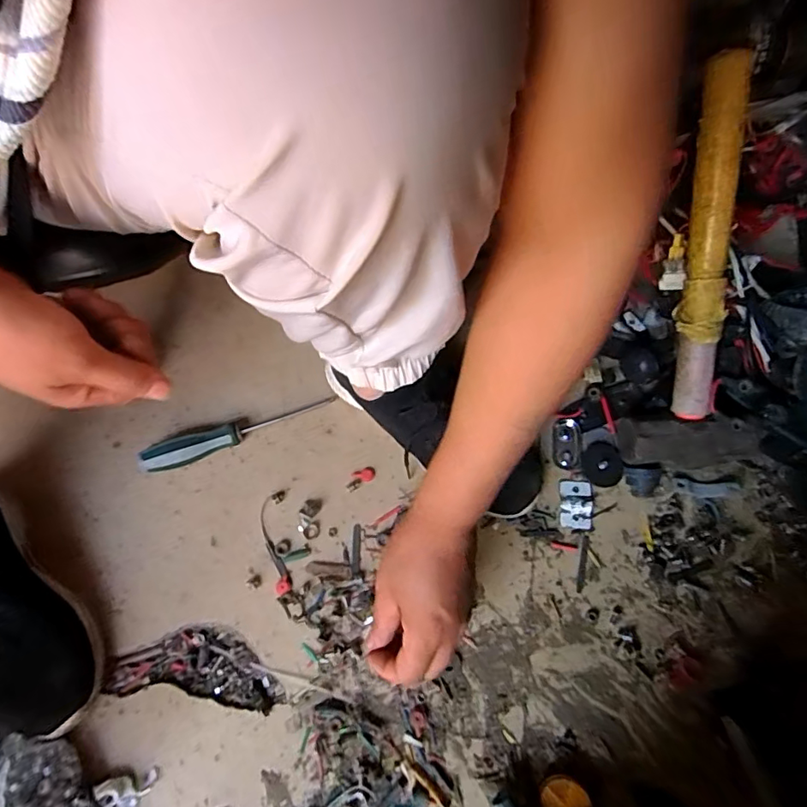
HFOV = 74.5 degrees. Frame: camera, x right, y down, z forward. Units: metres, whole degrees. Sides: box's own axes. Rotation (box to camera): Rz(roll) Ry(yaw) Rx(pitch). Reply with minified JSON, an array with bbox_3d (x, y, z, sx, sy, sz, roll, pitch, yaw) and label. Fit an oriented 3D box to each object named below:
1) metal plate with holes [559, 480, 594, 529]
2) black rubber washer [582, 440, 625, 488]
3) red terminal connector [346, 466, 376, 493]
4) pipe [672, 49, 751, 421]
[{"bbox_3d":[0.160,0.093,0.491,0.029,0.006,0.045,6,64,6],"label":"metal plate with holes"},{"bbox_3d":[0.188,0.057,0.502,0.036,0.012,0.045,0,64,3],"label":"black rubber washer"},{"bbox_3d":[-0.042,0.071,0.509,0.031,0.004,0.016,-30,68,-13],"label":"red terminal connector"},{"bbox_3d":[0.250,-0.123,0.435,0.031,0.025,0.279,-4,108,-2],"label":"pipe"}]

